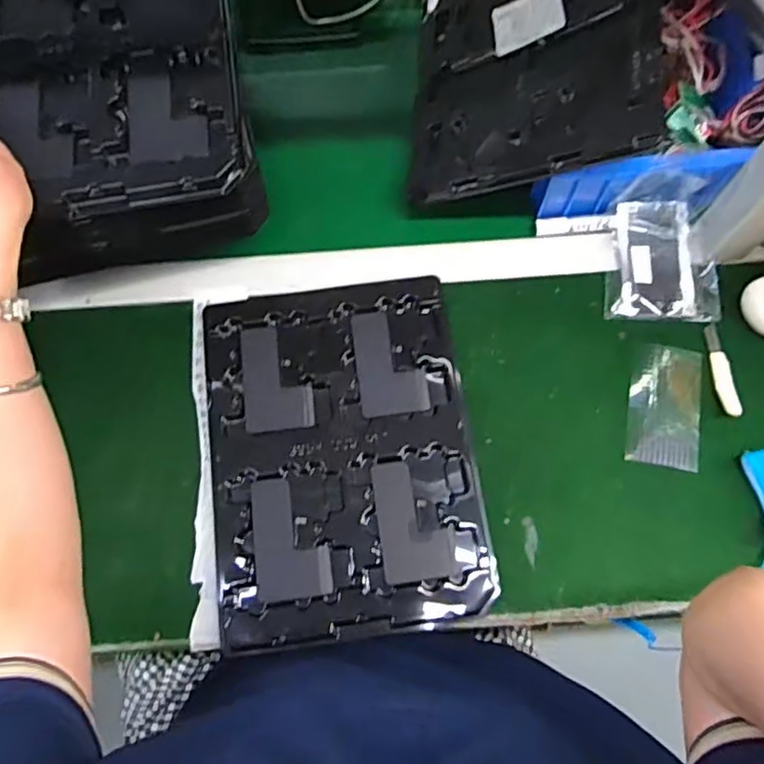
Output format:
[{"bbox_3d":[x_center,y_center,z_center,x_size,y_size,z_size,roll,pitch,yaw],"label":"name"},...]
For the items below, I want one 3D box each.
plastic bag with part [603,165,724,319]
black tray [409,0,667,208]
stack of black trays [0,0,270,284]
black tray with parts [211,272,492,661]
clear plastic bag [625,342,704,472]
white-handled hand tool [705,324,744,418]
[{"bbox_3d":[0.257,-0.119,0.569,0.098,0.062,0.116,4,72,1],"label":"plastic bag with part"},{"bbox_3d":[0.130,-0.304,0.573,0.218,0.019,0.279,-4,74,32],"label":"black tray"},{"bbox_3d":[-0.223,-0.248,0.533,0.204,0.078,0.285,-11,72,-4],"label":"stack of black trays"},{"bbox_3d":[-0.035,0.056,0.538,0.216,0.016,0.290,-7,72,-3],"label":"black tray with parts"},{"bbox_3d":[0.246,0.019,0.558,0.058,0.008,0.110,8,69,11],"label":"clear plastic bag"},{"bbox_3d":[0.297,-0.011,0.557,0.018,0.010,0.086,1,72,0],"label":"white-handled hand tool"}]

